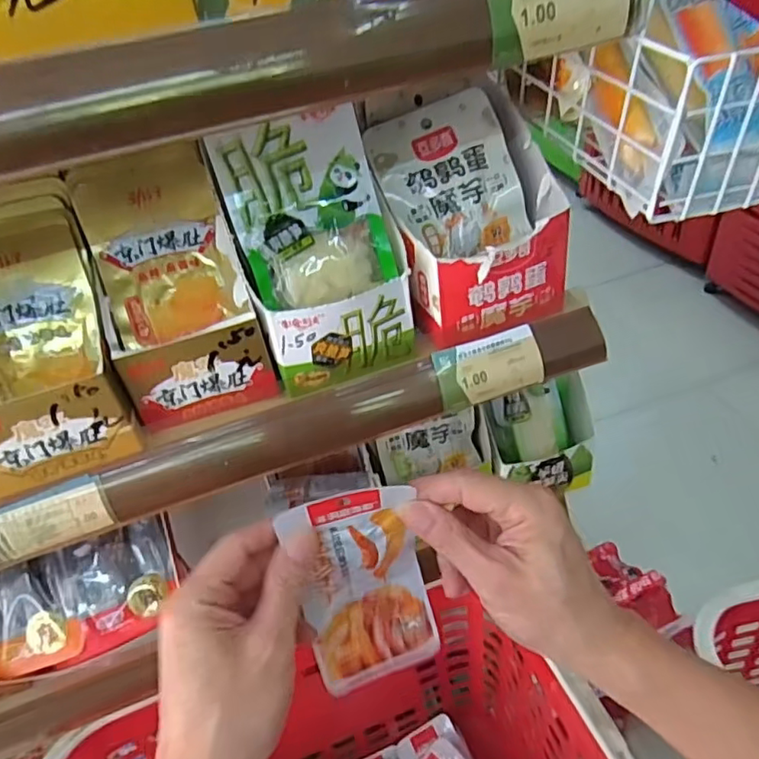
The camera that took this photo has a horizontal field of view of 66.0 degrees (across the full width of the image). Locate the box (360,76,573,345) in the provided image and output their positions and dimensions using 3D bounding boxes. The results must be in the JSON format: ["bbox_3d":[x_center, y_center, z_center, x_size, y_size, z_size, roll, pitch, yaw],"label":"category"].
[{"bbox_3d":[0.055,-0.121,0.401,0.106,0.116,0.149,-16,41,-9],"label":"box"}]

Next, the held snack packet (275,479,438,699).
[{"bbox_3d":[-0.008,0.123,0.351,0.076,0.145,0.031,-15,32,-11],"label":"held snack packet"}]

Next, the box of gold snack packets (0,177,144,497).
[{"bbox_3d":[-0.206,-0.029,0.338,0.091,0.121,0.125,-18,42,-12],"label":"box of gold snack packets"}]

